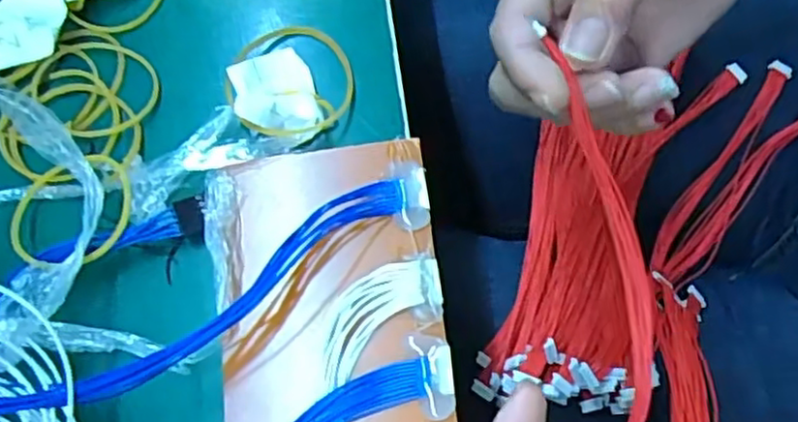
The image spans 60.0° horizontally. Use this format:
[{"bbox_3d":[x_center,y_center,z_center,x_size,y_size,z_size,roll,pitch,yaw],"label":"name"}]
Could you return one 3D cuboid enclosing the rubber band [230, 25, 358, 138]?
[{"bbox_3d":[-0.040,-0.049,0.260,0.046,0.007,0.051,-2,61,-12],"label":"rubber band"}]

